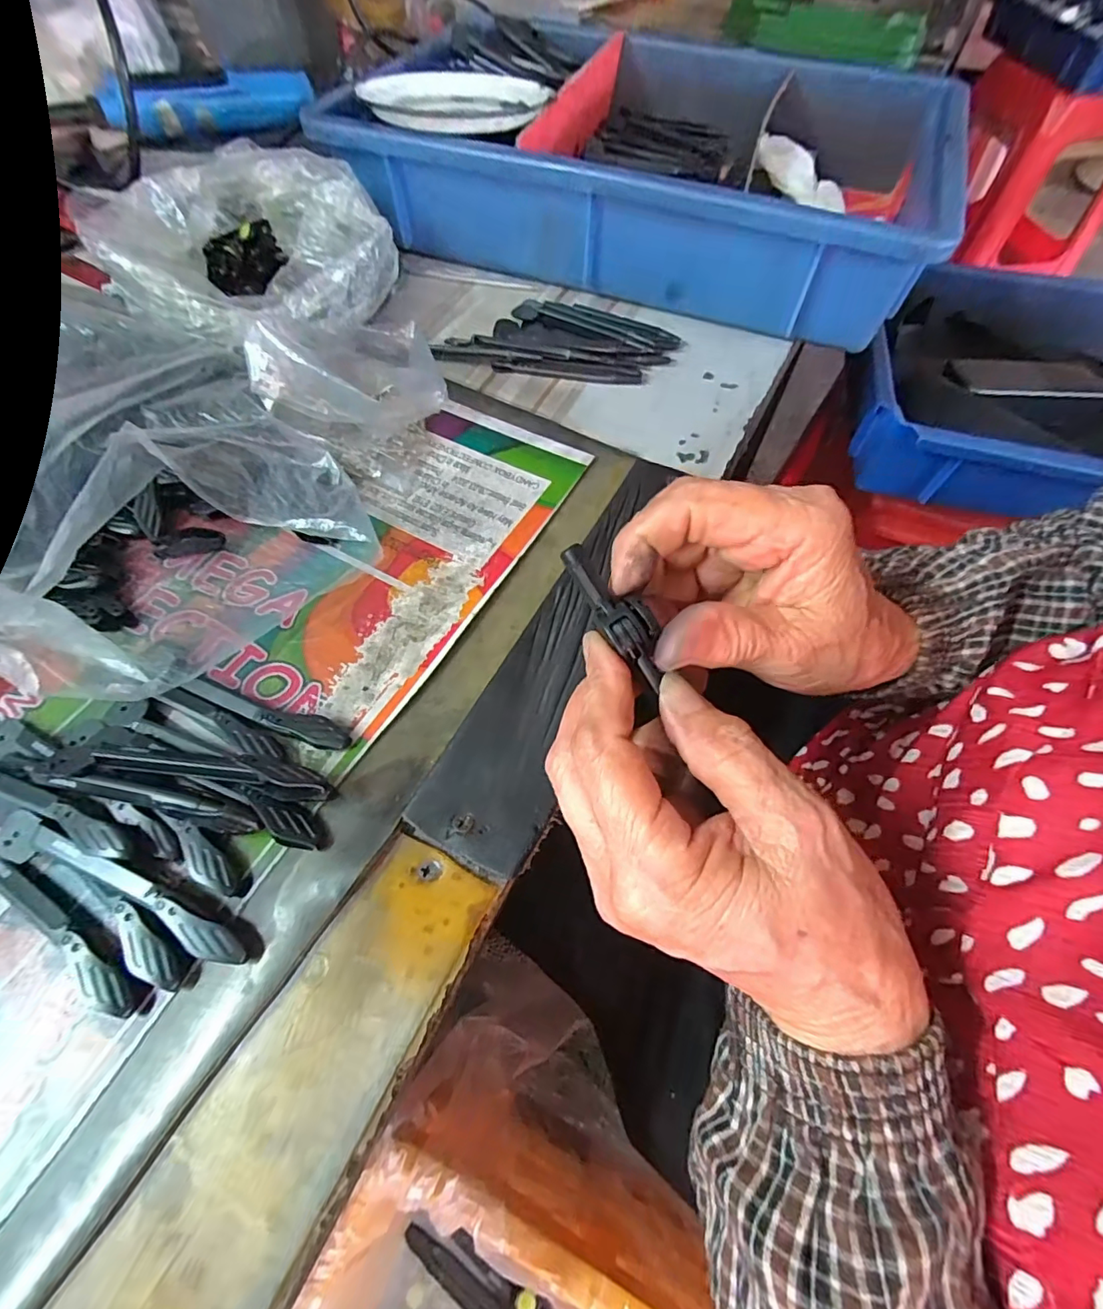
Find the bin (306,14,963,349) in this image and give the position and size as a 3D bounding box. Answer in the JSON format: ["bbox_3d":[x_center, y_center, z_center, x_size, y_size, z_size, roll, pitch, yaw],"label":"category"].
[{"bbox_3d":[0.076,-0.390,0.422,0.398,0.081,0.288,19,62,11],"label":"bin"}]

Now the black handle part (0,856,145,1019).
[{"bbox_3d":[-0.181,0.091,0.187,0.107,0.010,0.017,23,62,13],"label":"black handle part"}]

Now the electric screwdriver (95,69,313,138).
[{"bbox_3d":[-0.282,-0.459,0.444,0.162,0.031,0.028,-25,64,-14],"label":"electric screwdriver"}]

